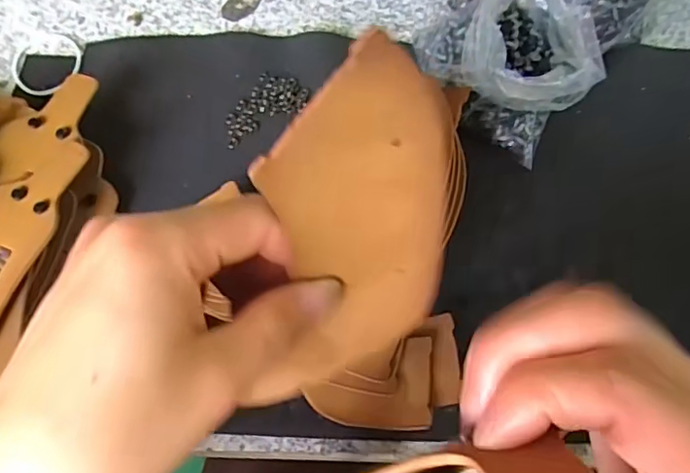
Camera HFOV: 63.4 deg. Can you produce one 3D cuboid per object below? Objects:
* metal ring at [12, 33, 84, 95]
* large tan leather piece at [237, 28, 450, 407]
[{"bbox_3d":[-0.187,-0.109,0.350,0.042,0.005,0.047,-29,70,-10],"label":"metal ring"},{"bbox_3d":[0.005,0.002,0.173,0.062,0.123,0.008,-6,37,-21],"label":"large tan leather piece"}]

